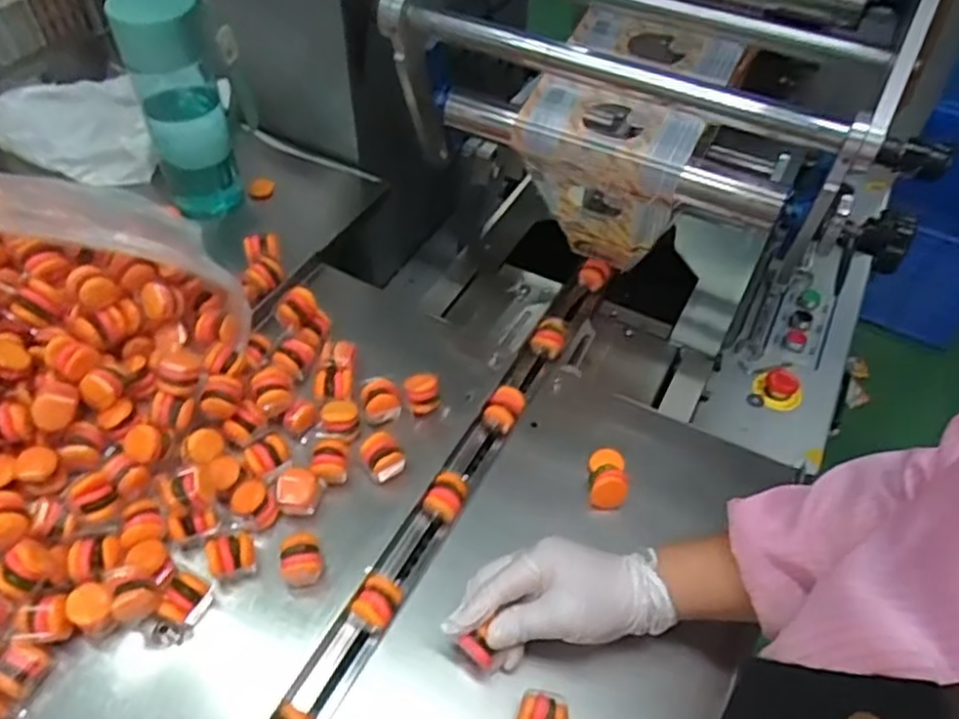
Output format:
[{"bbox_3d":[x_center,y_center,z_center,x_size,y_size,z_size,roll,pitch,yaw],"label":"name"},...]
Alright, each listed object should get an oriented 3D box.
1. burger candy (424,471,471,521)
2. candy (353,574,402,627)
[{"bbox_3d":[-0.028,0.116,0.591,0.032,0.039,0.033,20,52,14],"label":"burger candy"},{"bbox_3d":[-0.074,0.181,0.526,0.029,0.031,0.032,21,52,14],"label":"candy"}]

